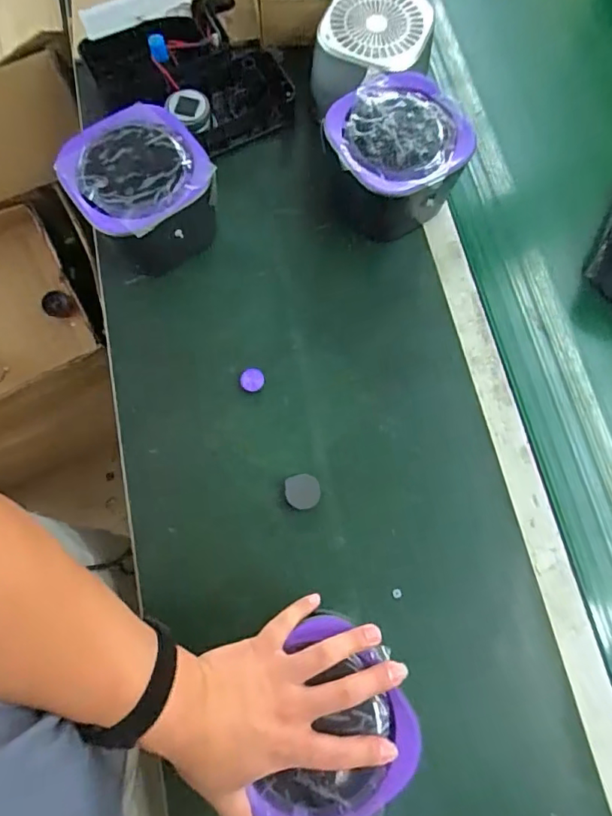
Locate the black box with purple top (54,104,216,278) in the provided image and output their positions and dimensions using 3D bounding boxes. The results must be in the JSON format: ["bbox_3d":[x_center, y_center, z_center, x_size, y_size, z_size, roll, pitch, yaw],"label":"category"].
[{"bbox_3d":[-0.179,-0.230,0.575,0.146,0.098,0.137,-33,77,-8],"label":"black box with purple top"}]

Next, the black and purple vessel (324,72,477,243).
[{"bbox_3d":[0.096,-0.287,0.601,0.140,0.107,0.138,0,74,0],"label":"black and purple vessel"}]

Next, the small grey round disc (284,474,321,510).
[{"bbox_3d":[-0.003,0.087,0.541,0.035,0.008,0.033,-11,74,-3],"label":"small grey round disc"}]

